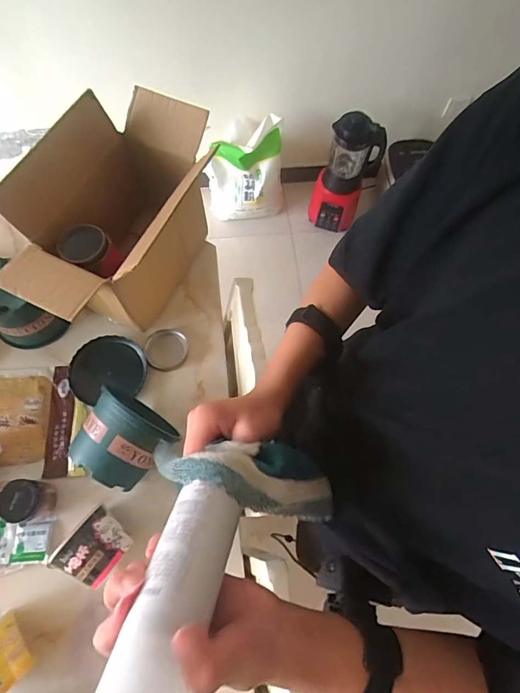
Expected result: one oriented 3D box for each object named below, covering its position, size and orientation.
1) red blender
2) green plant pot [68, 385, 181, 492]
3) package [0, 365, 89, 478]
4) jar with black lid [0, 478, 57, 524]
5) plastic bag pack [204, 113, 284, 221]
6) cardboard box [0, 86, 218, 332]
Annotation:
[{"bbox_3d":[0.348,-0.688,1.666,0.233,0.457,0.182,16,68,4],"label":"red blender"},{"bbox_3d":[-0.206,0.139,0.614,0.123,0.136,0.120,34,70,11],"label":"green plant pot"},{"bbox_3d":[-0.440,0.124,0.675,0.283,0.021,0.186,-3,68,-4],"label":"package"},{"bbox_3d":[-0.344,0.228,0.606,0.052,0.076,0.056,1,68,-2],"label":"jar with black lid"},{"bbox_3d":[-0.054,-0.715,1.732,0.313,0.453,0.170,-22,70,-11],"label":"plastic bag pack"},{"bbox_3d":[-0.237,-0.205,0.694,0.201,0.255,0.389,28,69,9],"label":"cardboard box"}]

